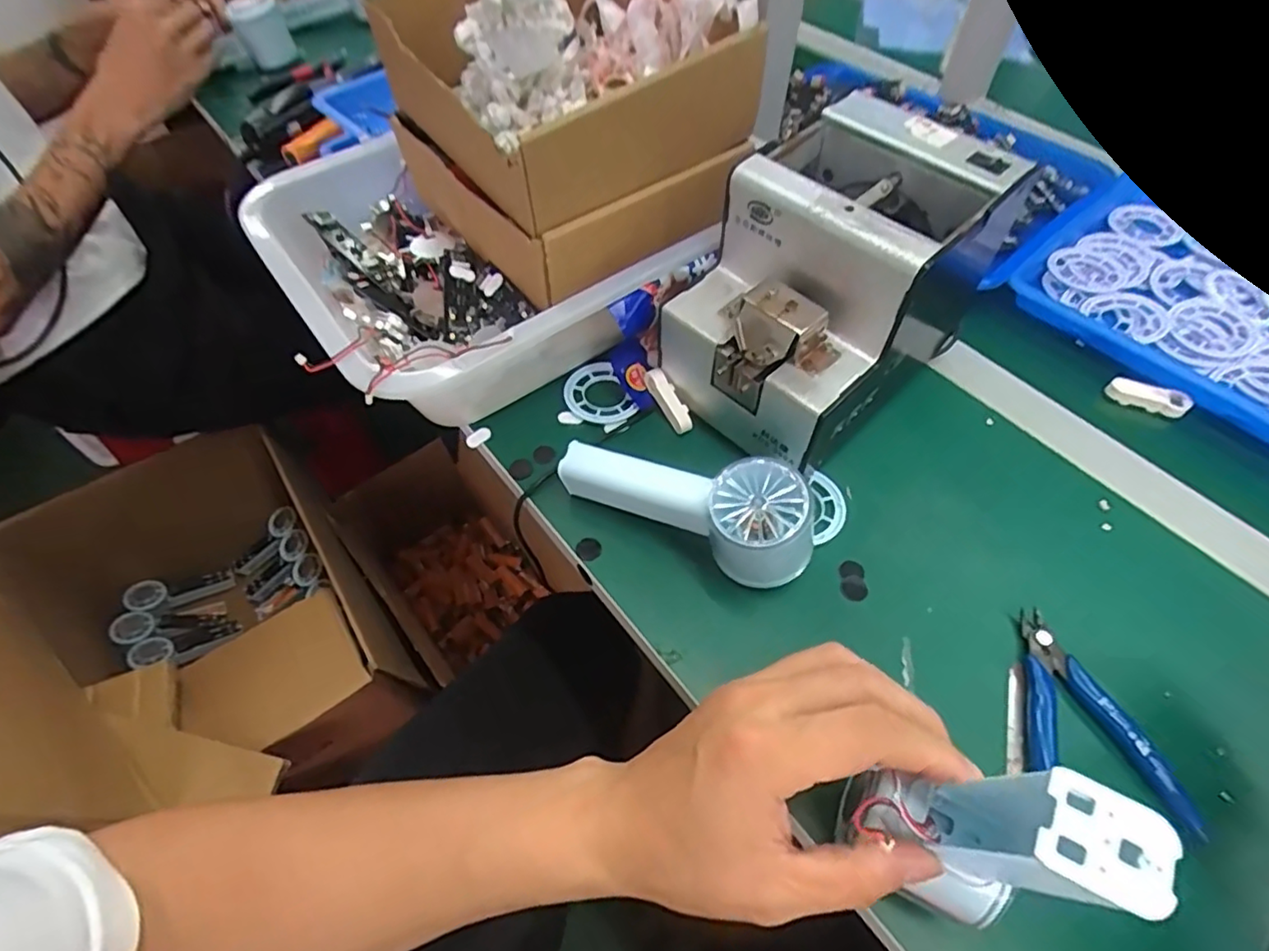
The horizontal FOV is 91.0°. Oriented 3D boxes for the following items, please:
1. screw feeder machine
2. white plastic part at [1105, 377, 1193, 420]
[{"bbox_3d":[0.125,-0.116,0.398,0.178,0.145,0.133,-38,63,-22],"label":"screw feeder machine"},{"bbox_3d":[0.368,-0.056,0.447,0.053,0.014,0.011,19,58,13],"label":"white plastic part"}]

